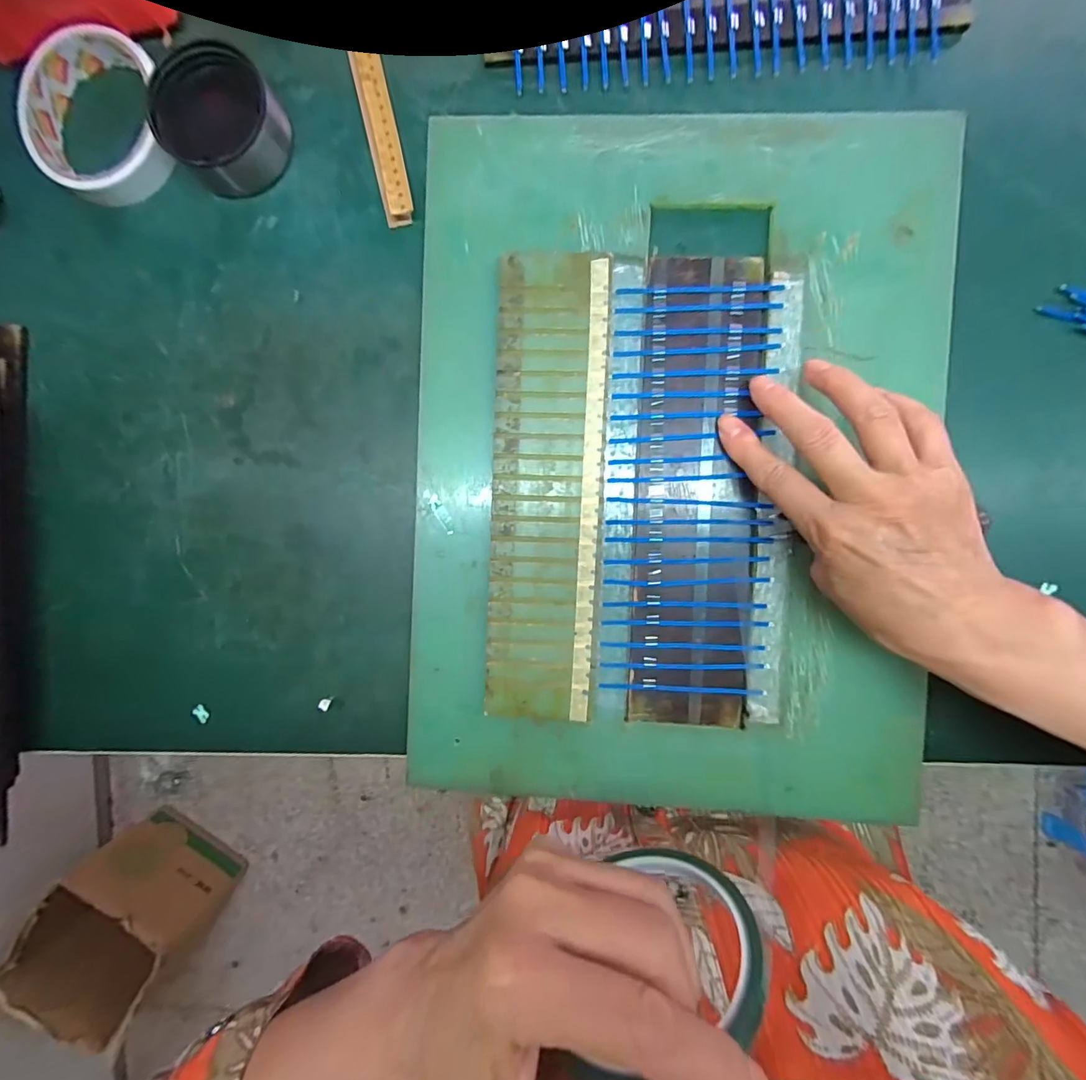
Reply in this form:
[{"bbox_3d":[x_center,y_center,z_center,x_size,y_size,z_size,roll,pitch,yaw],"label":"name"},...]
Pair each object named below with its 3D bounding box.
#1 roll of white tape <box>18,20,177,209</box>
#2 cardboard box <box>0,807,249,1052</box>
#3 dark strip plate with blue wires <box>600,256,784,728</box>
[{"bbox_3d":[-0.263,-0.250,0.289,0.077,0.022,0.092,-5,93,4],"label":"roll of white tape"},{"bbox_3d":[-0.821,0.762,0.974,0.254,0.247,0.256,37,94,3],"label":"cardboard box"},{"bbox_3d":[0.087,-0.026,0.282,0.080,0.004,0.263,2,92,3],"label":"dark strip plate with blue wires"}]

